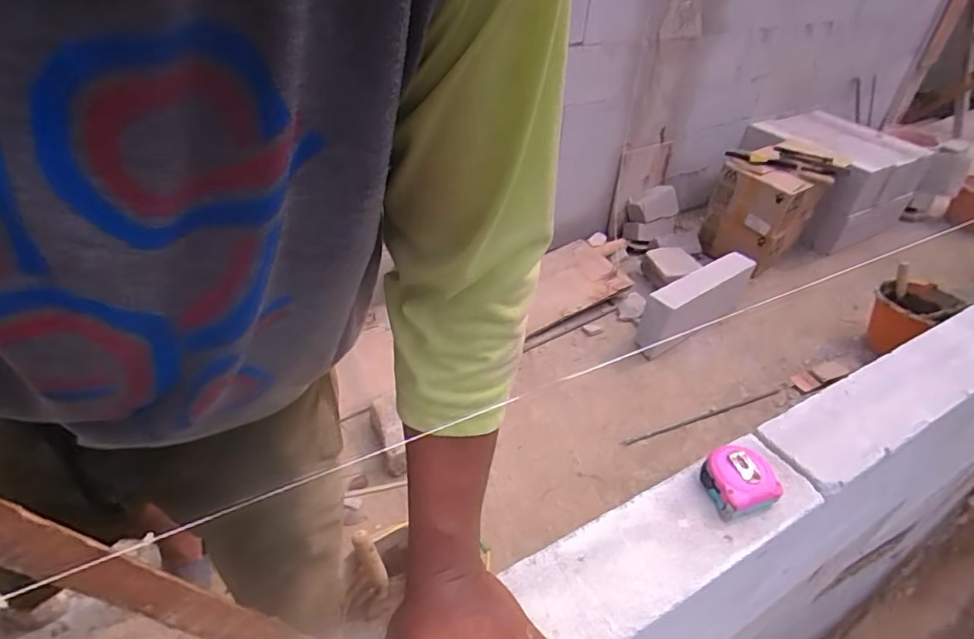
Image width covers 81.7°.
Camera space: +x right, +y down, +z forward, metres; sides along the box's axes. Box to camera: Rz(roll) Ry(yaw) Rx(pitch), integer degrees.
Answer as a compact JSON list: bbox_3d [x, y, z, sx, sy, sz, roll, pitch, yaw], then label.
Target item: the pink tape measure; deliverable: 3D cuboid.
[{"bbox_3d":[0.253,0.162,0.567,0.062,0.035,0.067,3,38,-2],"label":"pink tape measure"}]

